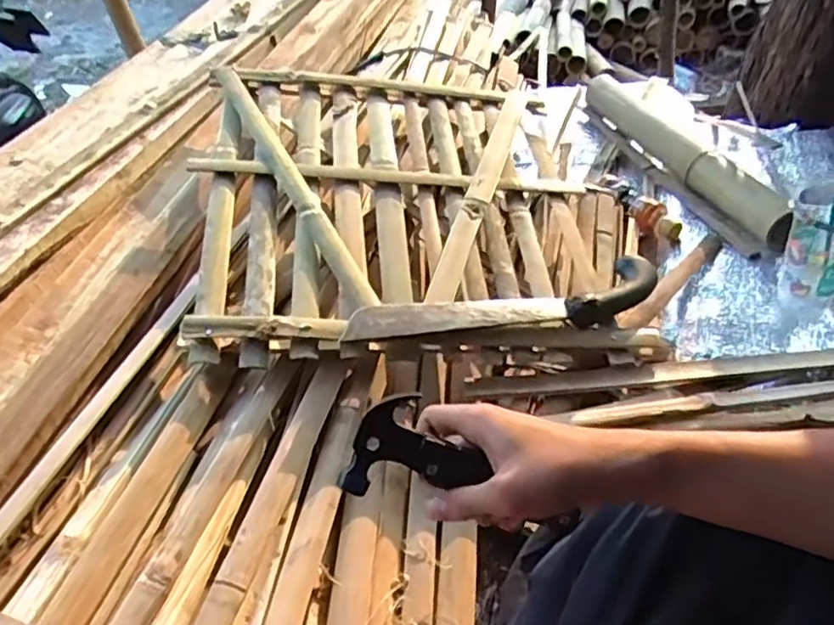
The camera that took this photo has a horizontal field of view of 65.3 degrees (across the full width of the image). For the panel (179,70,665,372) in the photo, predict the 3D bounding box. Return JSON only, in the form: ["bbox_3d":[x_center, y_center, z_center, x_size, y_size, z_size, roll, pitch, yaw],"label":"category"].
[{"bbox_3d":[-0.019,-0.144,0.822,0.480,0.062,0.493,0,51,-12],"label":"panel"}]

